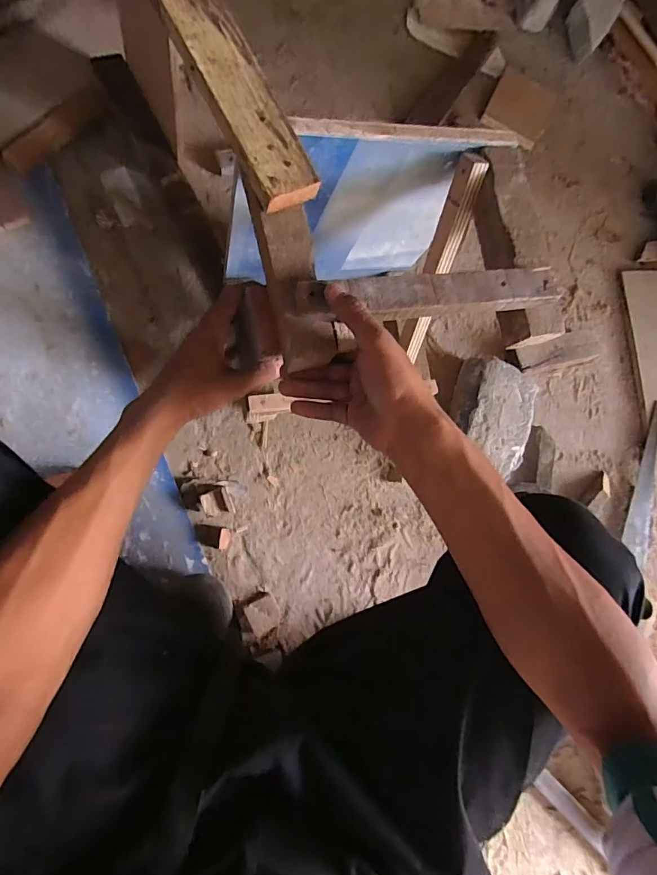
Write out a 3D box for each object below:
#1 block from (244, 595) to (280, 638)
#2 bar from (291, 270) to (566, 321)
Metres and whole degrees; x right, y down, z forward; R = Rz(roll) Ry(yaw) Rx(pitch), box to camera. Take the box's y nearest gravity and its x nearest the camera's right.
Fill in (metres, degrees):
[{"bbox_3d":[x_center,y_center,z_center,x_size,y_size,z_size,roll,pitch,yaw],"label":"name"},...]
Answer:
[{"bbox_3d":[-0.094,0.259,0.653,0.044,0.018,0.046,-25,89,-15],"label":"block"},{"bbox_3d":[0.093,-0.122,0.383,0.240,0.018,0.037,-8,85,-14],"label":"bar"}]

